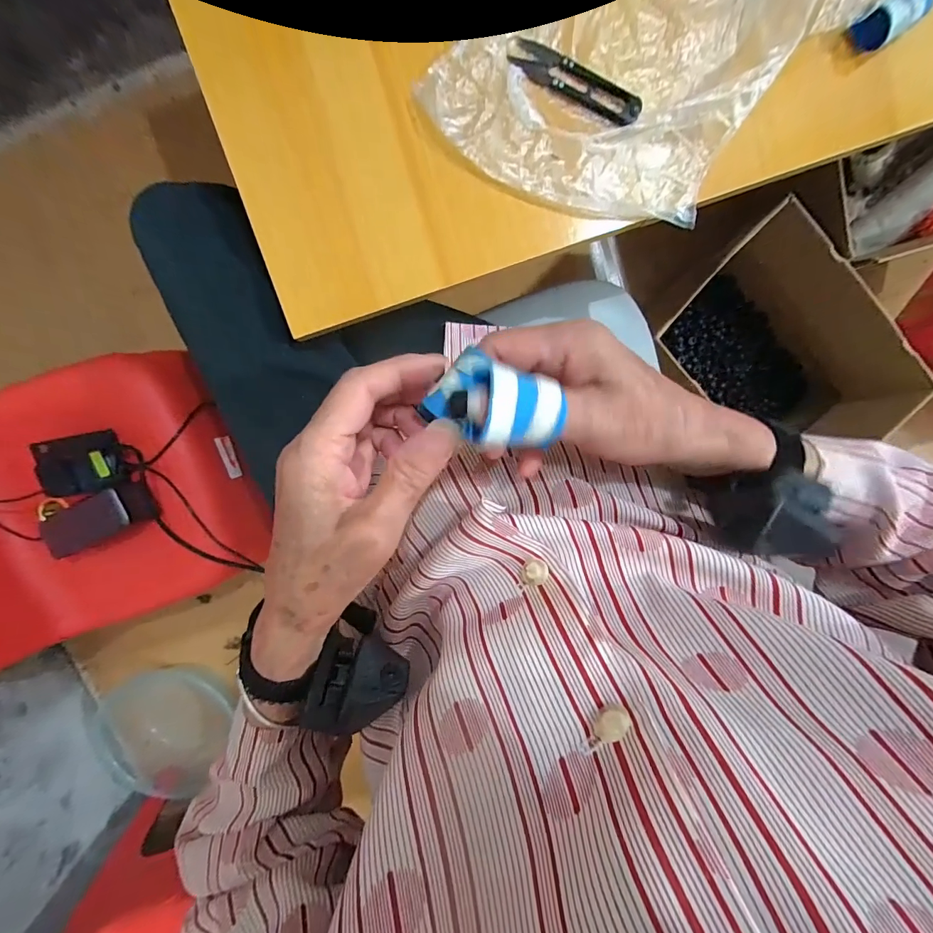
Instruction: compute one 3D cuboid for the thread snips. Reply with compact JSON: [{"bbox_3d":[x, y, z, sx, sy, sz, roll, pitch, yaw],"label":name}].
[{"bbox_3d":[0.079,-0.283,0.304,0.104,0.008,0.024,24,96,-5],"label":"thread snips"}]

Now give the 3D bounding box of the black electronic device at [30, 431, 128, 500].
[{"bbox_3d":[-0.479,-0.003,0.516,0.086,0.048,0.080,-17,98,0],"label":"black electronic device"}]

